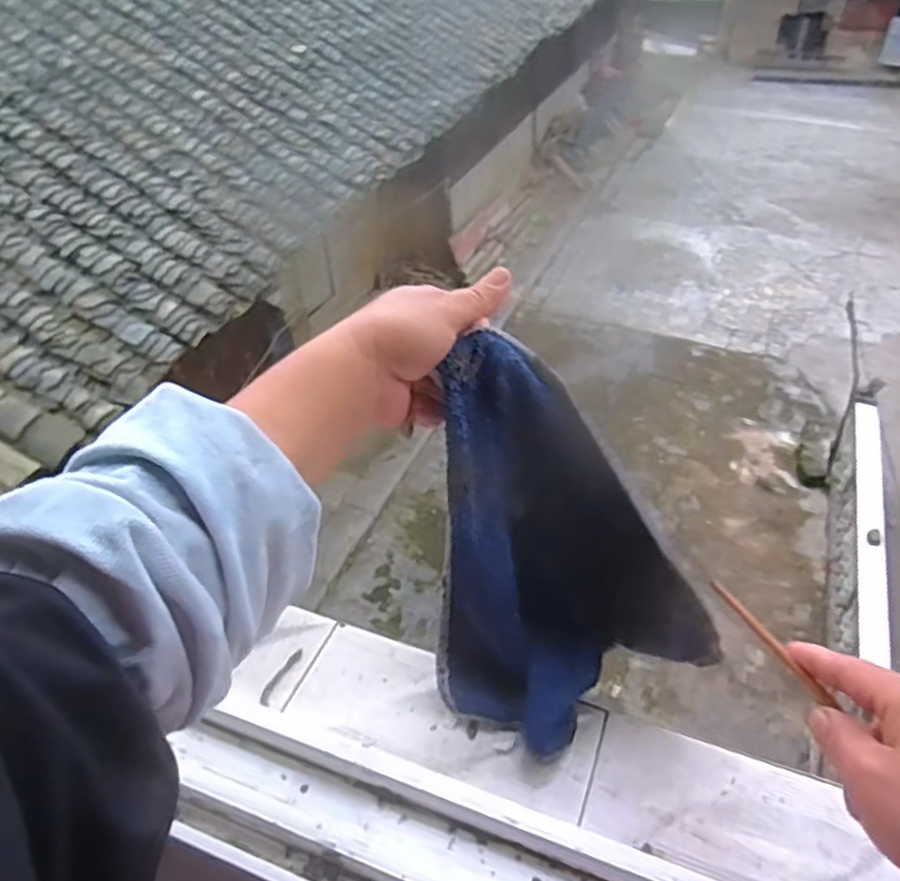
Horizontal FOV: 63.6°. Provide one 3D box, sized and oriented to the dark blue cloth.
[{"bbox_3d":[0.036,0.068,0.443,0.160,0.228,0.038,-33,0,11],"label":"dark blue cloth"}]

